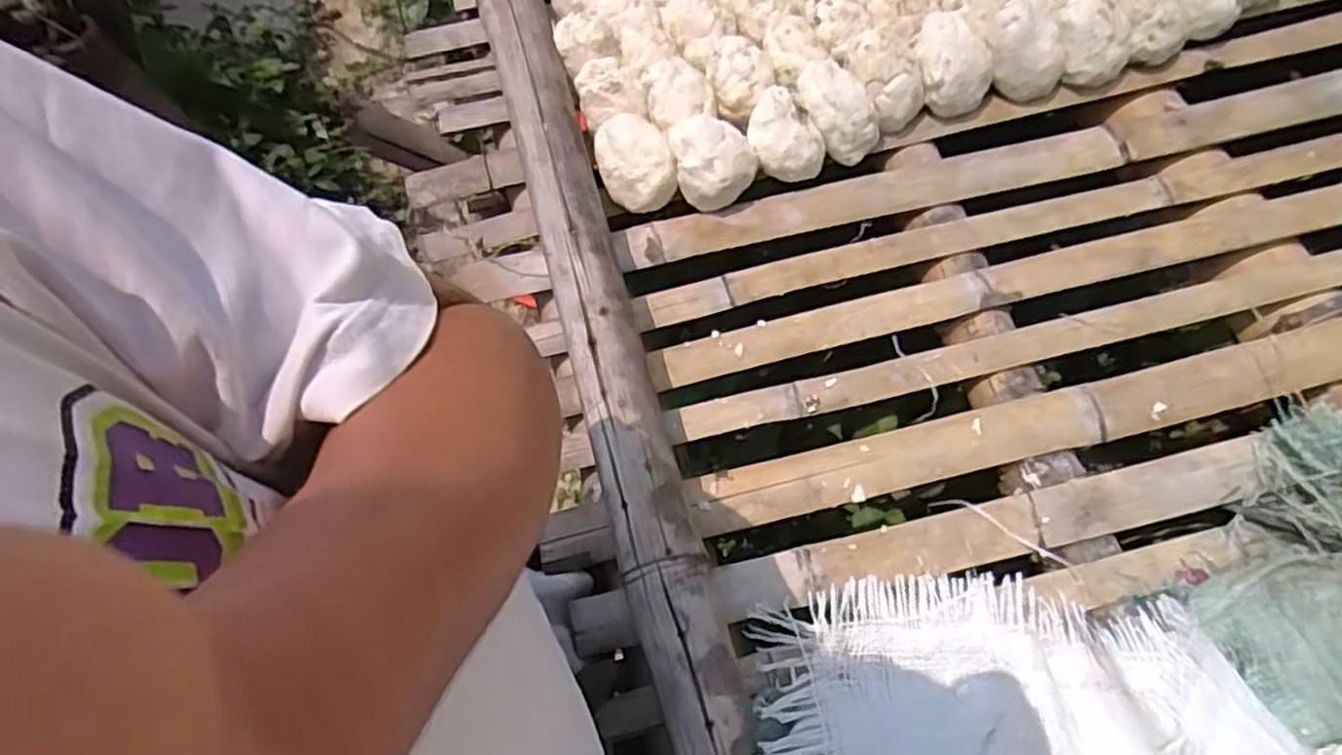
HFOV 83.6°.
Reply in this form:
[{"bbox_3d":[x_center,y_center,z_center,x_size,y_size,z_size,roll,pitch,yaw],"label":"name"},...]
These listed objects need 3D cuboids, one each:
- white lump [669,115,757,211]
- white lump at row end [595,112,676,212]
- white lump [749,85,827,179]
[{"bbox_3d":[0.038,-0.188,0.656,0.070,0.064,0.062,-16,67,-4],"label":"white lump"},{"bbox_3d":[-0.032,-0.189,0.661,0.065,0.064,0.071,-17,67,-4],"label":"white lump at row end"},{"bbox_3d":[0.103,-0.212,0.668,0.071,0.062,0.065,9,67,7],"label":"white lump"}]

